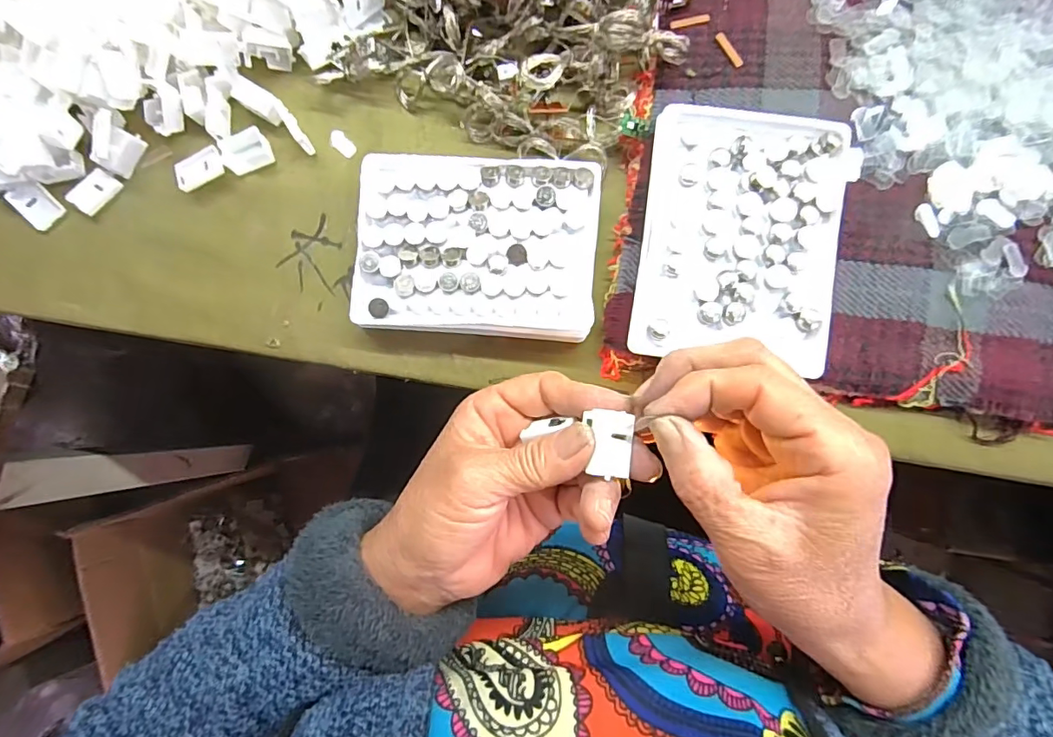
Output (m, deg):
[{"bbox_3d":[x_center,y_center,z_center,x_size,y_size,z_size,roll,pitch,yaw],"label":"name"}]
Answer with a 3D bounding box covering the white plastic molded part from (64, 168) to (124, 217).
[{"bbox_3d":[-0.257,-0.105,0.300,0.018,0.004,0.026,40,88,5],"label":"white plastic molded part"}]

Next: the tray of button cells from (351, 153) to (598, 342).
[{"bbox_3d":[-0.027,-0.066,0.280,0.128,0.028,0.095,4,86,3],"label":"tray of button cells"}]

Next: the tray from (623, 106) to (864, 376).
[{"bbox_3d":[0.109,-0.067,0.260,0.096,0.015,0.126,8,86,3],"label":"tray"}]

